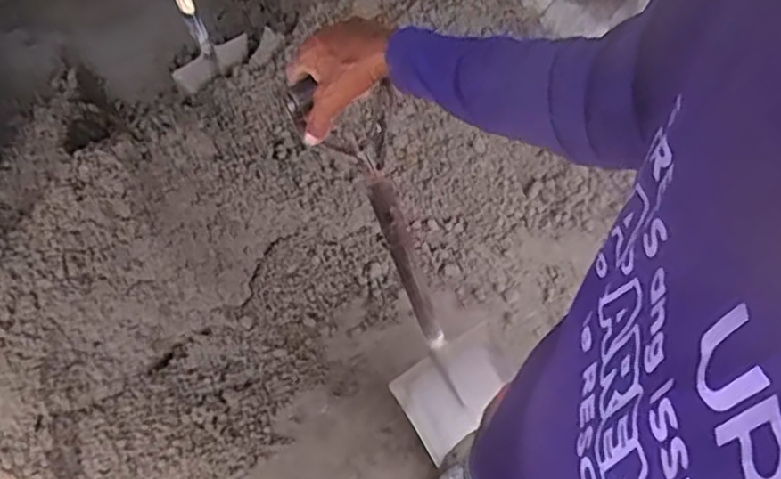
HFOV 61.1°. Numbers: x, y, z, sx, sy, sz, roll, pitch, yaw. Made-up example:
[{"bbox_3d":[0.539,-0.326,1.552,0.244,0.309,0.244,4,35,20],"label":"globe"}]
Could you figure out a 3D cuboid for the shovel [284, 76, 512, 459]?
[{"bbox_3d":[0.063,0.097,1.036,0.212,0.930,0.166,-14,53,-1],"label":"shovel"}]

